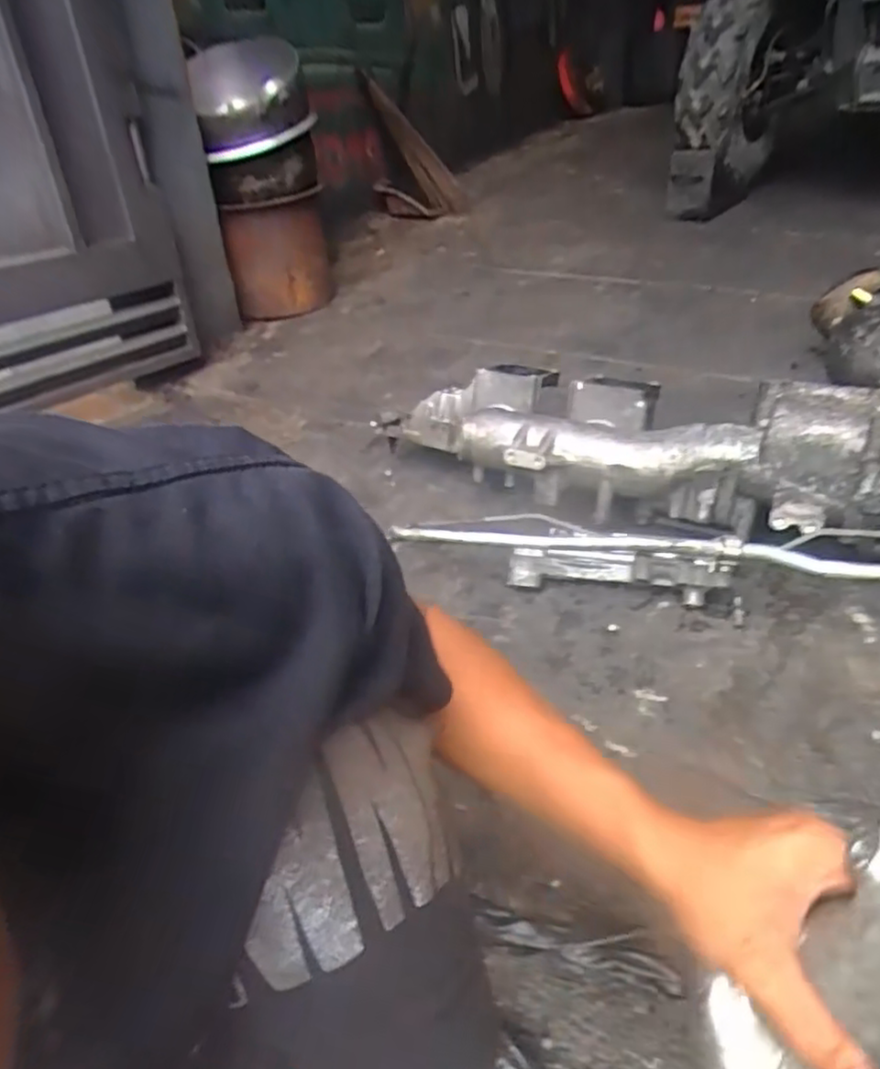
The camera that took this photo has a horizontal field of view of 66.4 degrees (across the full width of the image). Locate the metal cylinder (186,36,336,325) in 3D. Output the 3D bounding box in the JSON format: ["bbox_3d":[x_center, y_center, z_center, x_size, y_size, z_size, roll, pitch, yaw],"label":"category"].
[{"bbox_3d":[-0.414,-0.834,1.663,0.241,0.582,0.266,-1,33,4],"label":"metal cylinder"}]

